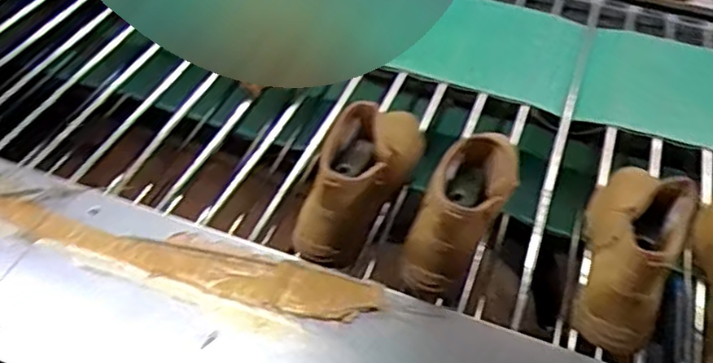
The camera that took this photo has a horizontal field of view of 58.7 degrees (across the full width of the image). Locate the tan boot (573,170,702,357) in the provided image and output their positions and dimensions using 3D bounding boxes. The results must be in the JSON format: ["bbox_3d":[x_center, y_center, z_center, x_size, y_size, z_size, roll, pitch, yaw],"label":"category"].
[{"bbox_3d":[0.336,0.053,0.769,0.087,0.155,0.271,19,51,15],"label":"tan boot"}]

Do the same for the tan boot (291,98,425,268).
[{"bbox_3d":[0.026,-0.017,0.832,0.075,0.182,0.283,28,54,23],"label":"tan boot"}]

